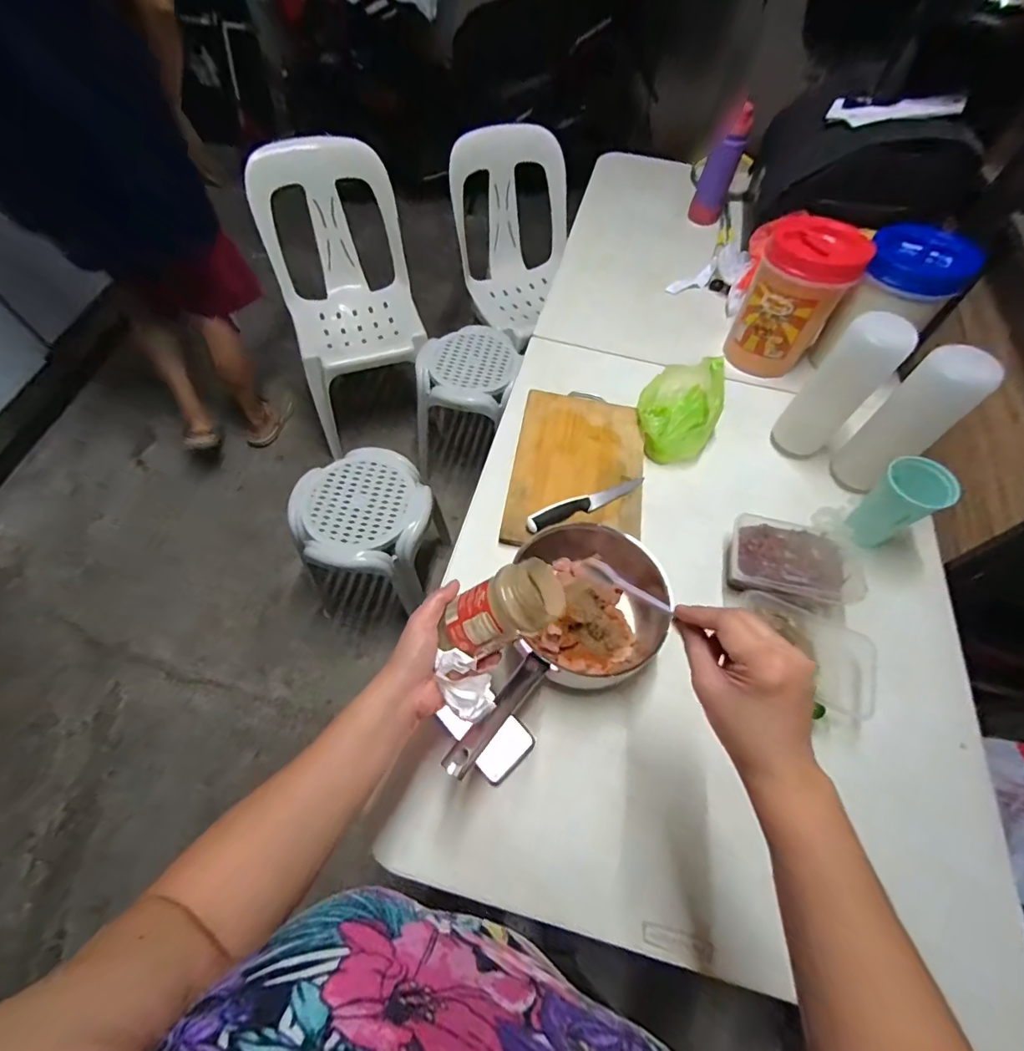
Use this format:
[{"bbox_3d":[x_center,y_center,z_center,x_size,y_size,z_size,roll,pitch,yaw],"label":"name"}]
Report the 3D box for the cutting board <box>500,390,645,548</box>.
[{"bbox_3d":[0.116,-0.104,0.792,0.216,0.019,0.323,9,60,2],"label":"cutting board"}]

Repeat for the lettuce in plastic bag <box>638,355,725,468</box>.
[{"bbox_3d":[0.302,-0.217,0.833,0.139,0.118,0.182,22,61,10],"label":"lettuce in plastic bag"}]

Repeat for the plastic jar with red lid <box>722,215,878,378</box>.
[{"bbox_3d":[0.520,-0.420,0.888,0.163,0.256,0.149,36,64,17],"label":"plastic jar with red lid"}]

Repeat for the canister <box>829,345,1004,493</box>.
[{"bbox_3d":[0.557,-0.130,0.682,0.077,0.242,0.088,-36,68,-21],"label":"canister"}]

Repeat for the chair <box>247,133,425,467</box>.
[{"bbox_3d":[-0.462,-0.628,1.355,0.370,0.636,0.397,-15,62,-11],"label":"chair"}]

